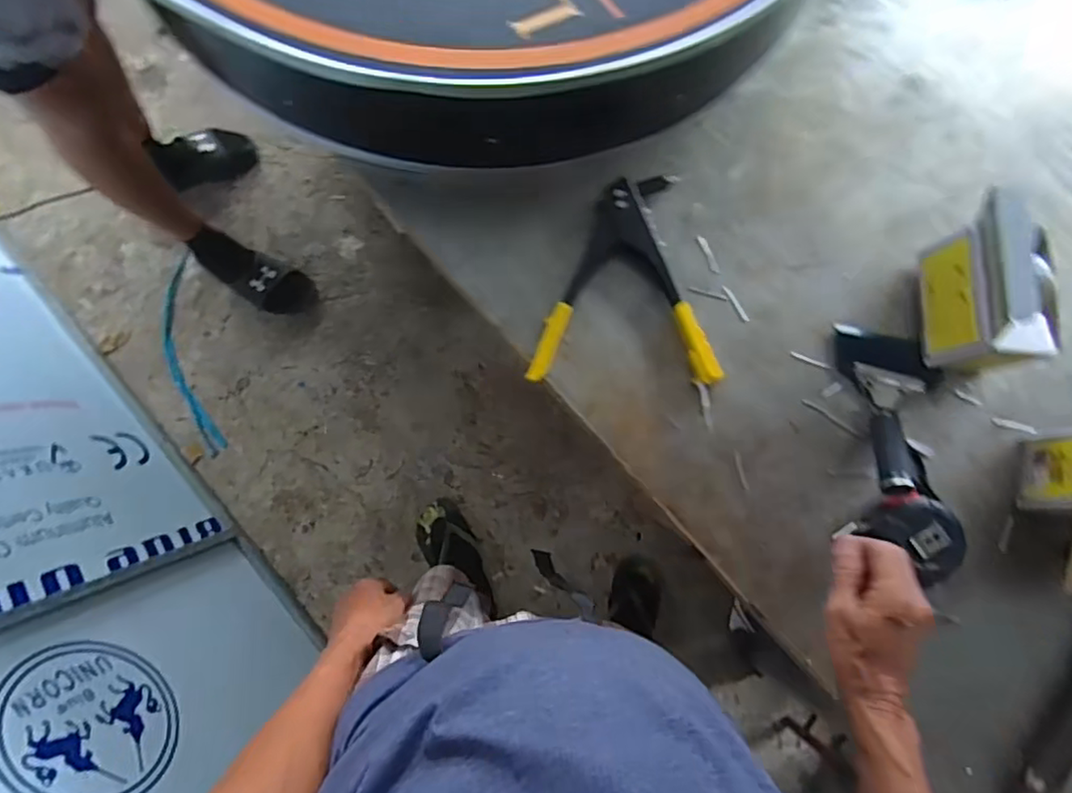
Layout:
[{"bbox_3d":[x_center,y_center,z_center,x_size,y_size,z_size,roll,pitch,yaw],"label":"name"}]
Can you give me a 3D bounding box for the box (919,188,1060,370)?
[{"bbox_3d":[0.450,-0.103,0.604,0.104,0.167,0.128,1,80,0],"label":"box"}]

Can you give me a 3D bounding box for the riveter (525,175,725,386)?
[{"bbox_3d":[0.094,-0.124,0.664,0.190,0.030,0.219,1,80,0],"label":"riveter"}]

